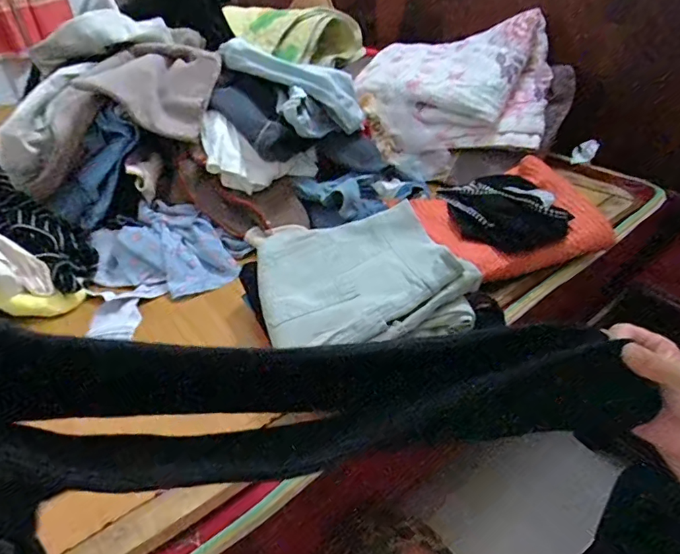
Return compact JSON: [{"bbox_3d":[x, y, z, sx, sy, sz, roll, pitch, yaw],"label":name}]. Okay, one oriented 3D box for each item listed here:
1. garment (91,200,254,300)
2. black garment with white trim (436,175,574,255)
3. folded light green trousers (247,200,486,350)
[{"bbox_3d":[-0.306,-0.051,0.837,0.265,0.073,0.163,11,40,19],"label":"garment"},{"bbox_3d":[0.268,-0.115,0.803,0.174,0.058,0.173,-5,37,-1],"label":"black garment with white trim"},{"bbox_3d":[0.021,-0.009,0.627,0.251,0.065,0.268,-12,38,-10],"label":"folded light green trousers"}]

